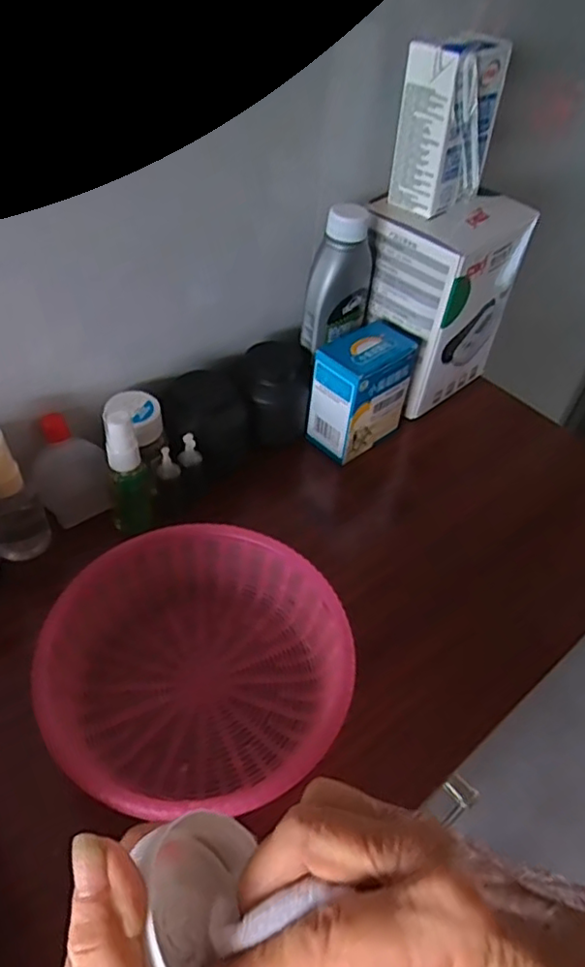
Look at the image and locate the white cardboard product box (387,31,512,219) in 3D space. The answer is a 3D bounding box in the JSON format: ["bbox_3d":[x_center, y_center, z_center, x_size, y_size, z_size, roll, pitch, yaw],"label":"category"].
[{"bbox_3d":[0.114,-0.261,0.472,0.057,0.119,0.050,-32,58,-31],"label":"white cardboard product box"}]

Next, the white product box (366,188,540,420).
[{"bbox_3d":[0.125,-0.165,0.557,0.123,0.155,0.095,-31,58,-30],"label":"white product box"}]

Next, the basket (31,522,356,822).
[{"bbox_3d":[-0.054,0.106,0.366,0.164,0.049,0.164,4,47,-4],"label":"basket"}]

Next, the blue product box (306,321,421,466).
[{"bbox_3d":[0.055,-0.076,0.521,0.055,0.086,0.083,35,53,24],"label":"blue product box"}]

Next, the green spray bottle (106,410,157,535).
[{"bbox_3d":[-0.110,-0.006,0.432,0.027,0.096,0.023,-6,48,-13],"label":"green spray bottle"}]

